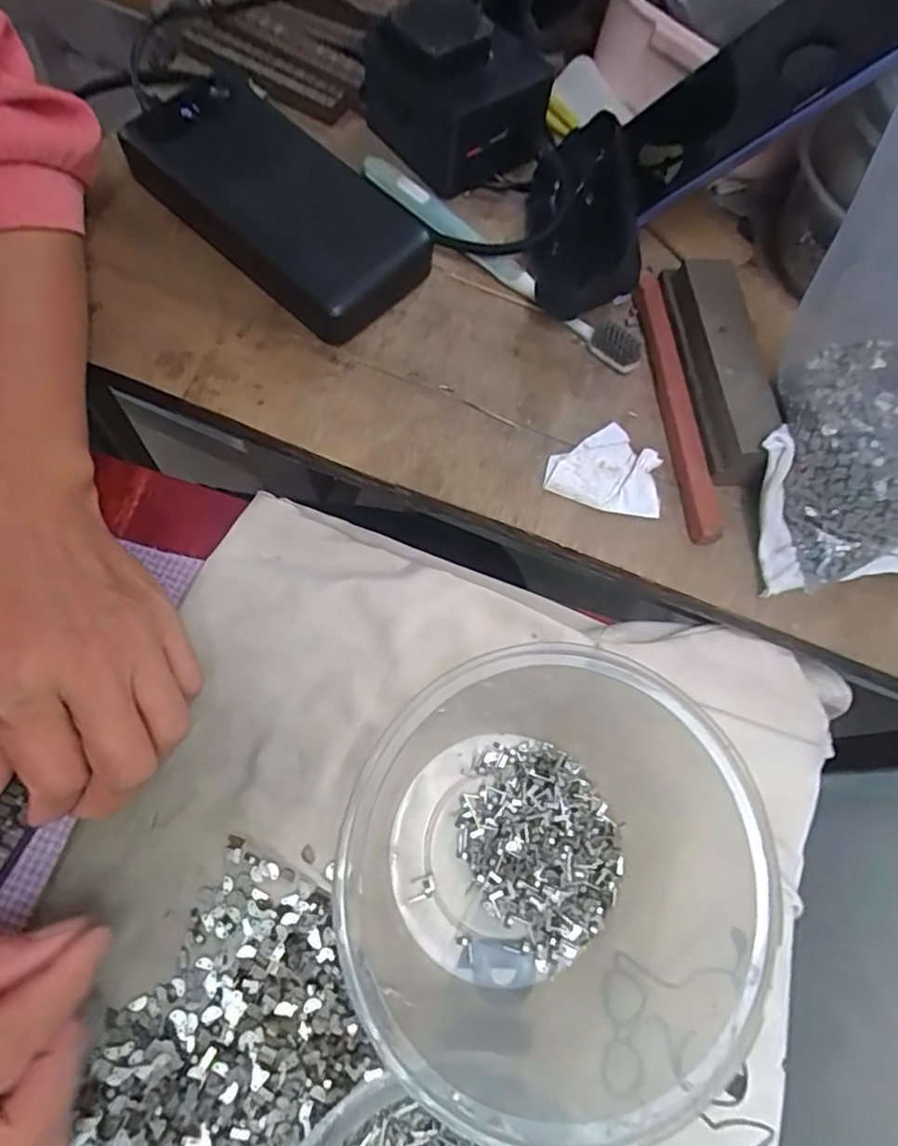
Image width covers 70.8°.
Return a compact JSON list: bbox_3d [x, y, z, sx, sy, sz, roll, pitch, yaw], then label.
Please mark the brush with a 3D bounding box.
[{"bbox_3d":[0.025,-0.163,0.329,0.180,0.014,0.016,39,70,8],"label":"brush"}]

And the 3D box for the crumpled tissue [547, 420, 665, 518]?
[{"bbox_3d":[0.074,-0.050,0.296,0.052,0.009,0.039,18,69,0],"label":"crumpled tissue"}]

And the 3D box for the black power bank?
[{"bbox_3d":[-0.085,-0.188,0.319,0.155,0.027,0.078,41,70,9],"label":"black power bank"}]

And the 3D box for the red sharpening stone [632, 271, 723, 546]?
[{"bbox_3d":[0.110,-0.087,0.309,0.016,0.011,0.150,-4,70,-8],"label":"red sharpening stone"}]

